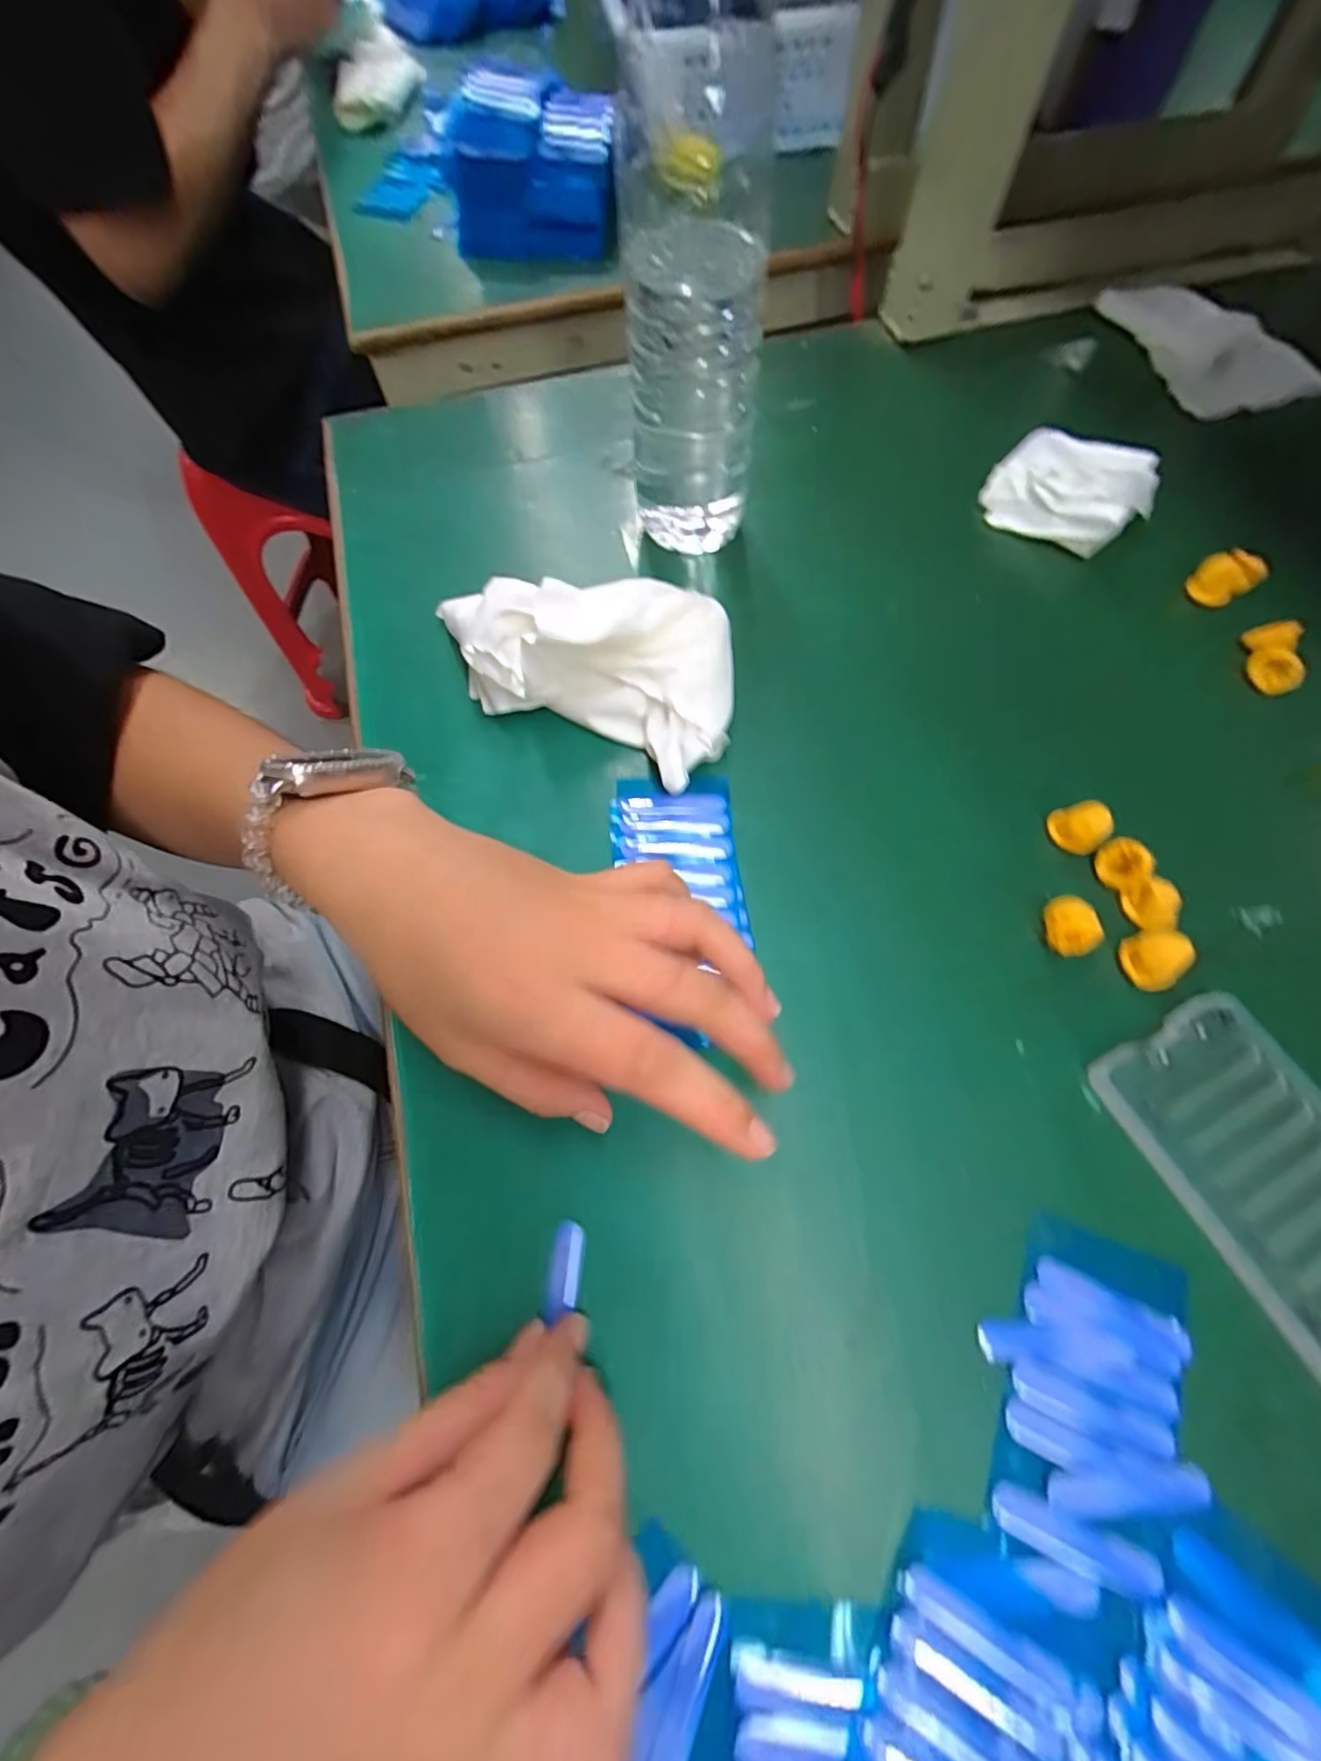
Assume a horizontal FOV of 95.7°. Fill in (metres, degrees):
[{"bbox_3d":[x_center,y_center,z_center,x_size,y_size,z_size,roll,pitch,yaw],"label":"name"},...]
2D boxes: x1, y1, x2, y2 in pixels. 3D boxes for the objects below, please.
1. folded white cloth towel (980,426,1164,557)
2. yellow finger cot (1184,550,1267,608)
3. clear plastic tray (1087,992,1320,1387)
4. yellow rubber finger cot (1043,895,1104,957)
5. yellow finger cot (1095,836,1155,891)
[{"bbox_3d":[0.240,-0.230,0.352,0.084,0.030,0.059,31,71,13],"label":"folded white cloth towel"},{"bbox_3d":[0.317,-0.171,0.334,0.038,0.016,0.025,-27,70,-11],"label":"yellow finger cot"},{"bbox_3d":[0.227,0.111,0.220,0.076,0.012,0.122,-29,70,-11],"label":"clear plastic tray"},{"bbox_3d":[0.177,0.020,0.258,0.019,0.016,0.024,-22,69,-9],"label":"yellow rubber finger cot"},{"bbox_3d":[0.207,-0.008,0.268,0.015,0.014,0.021,-32,71,-12],"label":"yellow finger cot"}]

